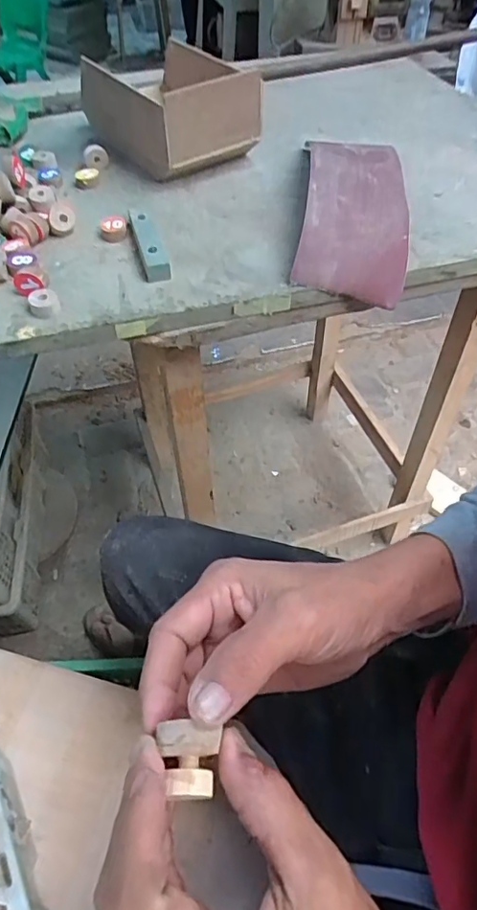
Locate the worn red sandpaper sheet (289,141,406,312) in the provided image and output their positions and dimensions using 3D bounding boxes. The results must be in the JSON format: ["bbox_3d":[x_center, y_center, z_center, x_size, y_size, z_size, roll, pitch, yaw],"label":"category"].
[{"bbox_3d":[0.114,-0.250,0.543,0.102,0.057,0.253,6,51,3],"label":"worn red sandpaper sheet"}]

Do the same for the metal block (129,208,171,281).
[{"bbox_3d":[-0.082,-0.196,0.501,0.022,0.016,0.104,-12,53,-11],"label":"metal block"}]

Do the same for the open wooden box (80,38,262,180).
[{"bbox_3d":[-0.074,-0.388,0.607,0.122,0.084,0.198,-29,57,-22],"label":"open wooden box"}]

